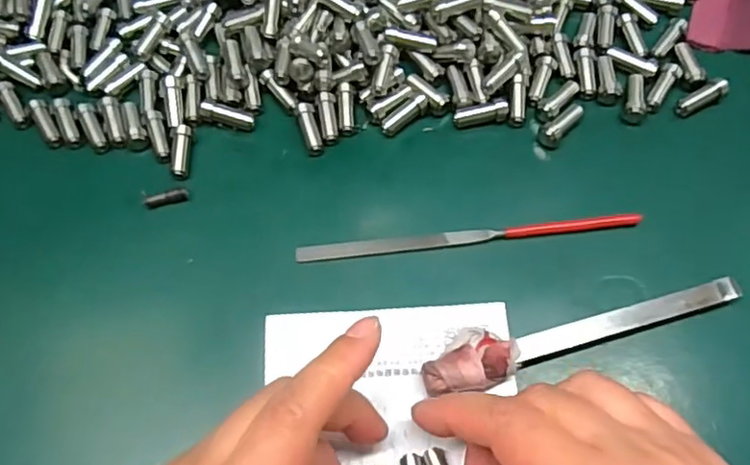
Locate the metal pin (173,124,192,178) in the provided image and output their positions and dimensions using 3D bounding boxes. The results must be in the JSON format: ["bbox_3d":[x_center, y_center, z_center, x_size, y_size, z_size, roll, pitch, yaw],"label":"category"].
[{"bbox_3d":[-0.096,-0.041,0.312,0.007,0.006,0.028,-2,65,0],"label":"metal pin"}]

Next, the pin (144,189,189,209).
[{"bbox_3d":[-0.101,-0.016,0.302,0.021,0.005,0.006,-17,66,-7],"label":"pin"}]

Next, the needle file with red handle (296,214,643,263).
[{"bbox_3d":[0.043,0.002,0.289,0.157,0.006,0.007,-6,65,-1],"label":"needle file with red handle"}]

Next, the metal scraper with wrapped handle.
[{"bbox_3d":[0.087,0.044,0.260,0.136,0.017,0.023,-11,65,-4],"label":"metal scraper with wrapped handle"}]

